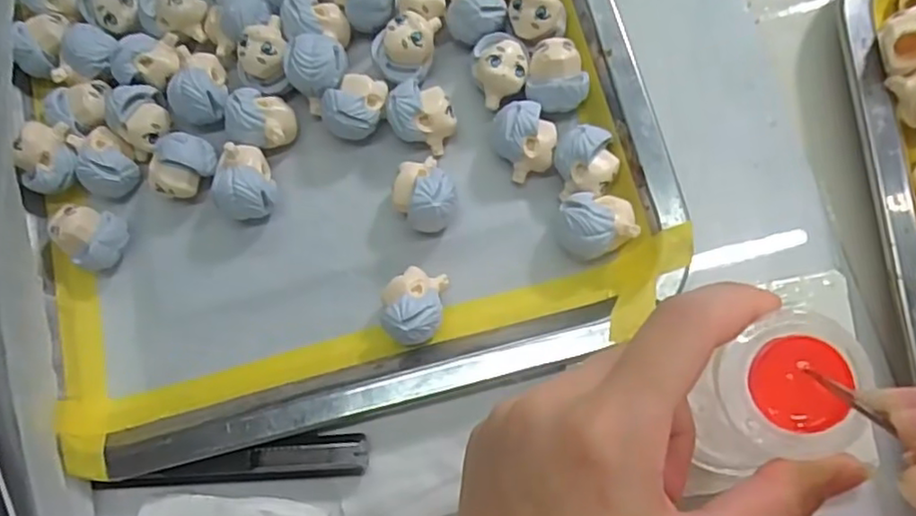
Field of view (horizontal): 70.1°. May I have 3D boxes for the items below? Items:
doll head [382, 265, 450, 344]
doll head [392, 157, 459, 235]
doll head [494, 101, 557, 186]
[{"bbox_3d":[-0.016,0.018,0.244,0.021,0.022,0.028,2,79,7],"label":"doll head"},{"bbox_3d":[-0.013,-0.024,0.251,0.022,0.025,0.027,-36,77,-1],"label":"doll head"},{"bbox_3d":[0.026,-0.045,0.252,0.023,0.021,0.025,-1,81,5],"label":"doll head"}]

